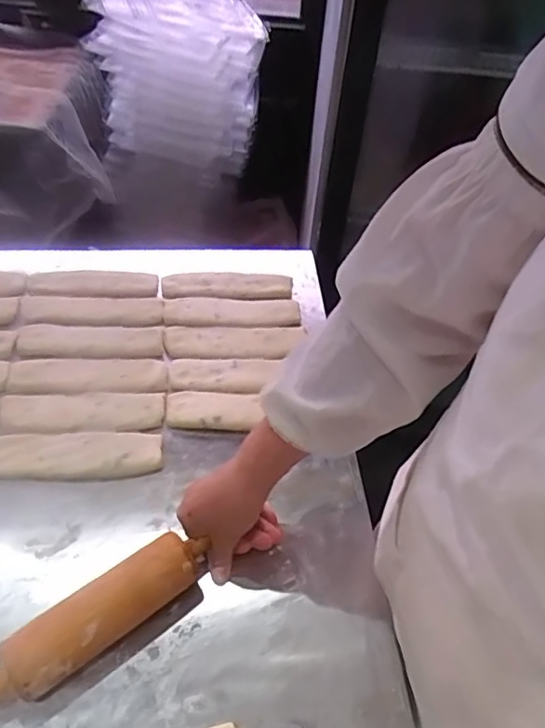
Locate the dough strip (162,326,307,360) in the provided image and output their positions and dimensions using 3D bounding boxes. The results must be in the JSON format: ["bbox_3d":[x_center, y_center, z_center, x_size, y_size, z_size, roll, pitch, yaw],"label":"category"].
[{"bbox_3d":[-0.051,-0.028,0.720,0.177,0.009,0.053,-1,50,-7],"label":"dough strip"}]

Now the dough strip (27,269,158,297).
[{"bbox_3d":[-0.253,-0.116,0.774,0.176,0.015,0.055,-1,50,-7],"label":"dough strip"}]

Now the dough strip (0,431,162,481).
[{"bbox_3d":[-0.217,0.099,0.600,0.183,0.019,0.056,-1,50,-7],"label":"dough strip"}]

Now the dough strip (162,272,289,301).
[{"bbox_3d":[-0.063,-0.111,0.780,0.182,0.015,0.046,-3,50,-8],"label":"dough strip"}]

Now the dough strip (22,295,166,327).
[{"bbox_3d":[-0.242,-0.072,0.740,0.182,0.011,0.053,1,50,-5],"label":"dough strip"}]

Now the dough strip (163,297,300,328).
[{"bbox_3d":[-0.055,-0.070,0.752,0.182,0.013,0.050,-1,50,-6],"label":"dough strip"}]

